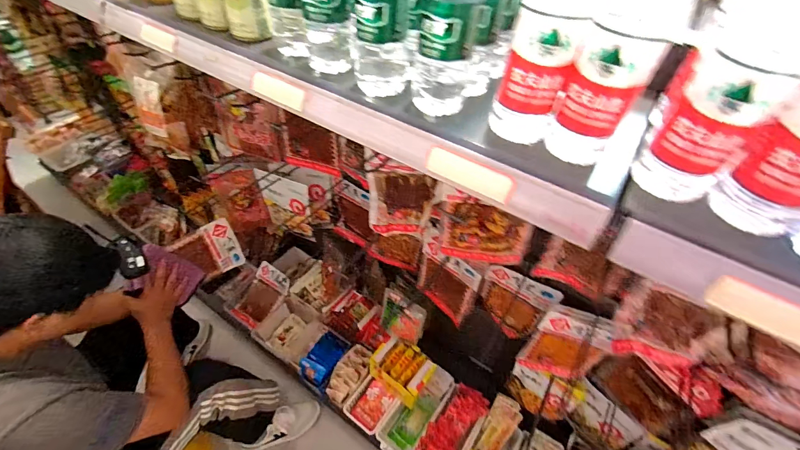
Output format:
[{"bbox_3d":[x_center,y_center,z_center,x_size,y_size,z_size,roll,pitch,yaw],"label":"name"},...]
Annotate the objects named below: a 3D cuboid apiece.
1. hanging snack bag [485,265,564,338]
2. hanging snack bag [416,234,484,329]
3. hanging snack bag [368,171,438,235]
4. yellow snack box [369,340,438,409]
[{"bbox_3d":[0.275,0.193,0.878,0.160,0.227,0.034,35,56,25],"label":"hanging snack bag"},{"bbox_3d":[0.116,0.154,0.931,0.031,0.243,0.172,-35,59,-29],"label":"hanging snack bag"},{"bbox_3d":[0.001,-0.043,0.730,0.126,0.154,0.023,3,48,0],"label":"hanging snack bag"},{"bbox_3d":[0.008,0.461,1.157,0.192,0.106,0.132,30,54,22],"label":"yellow snack box"}]

